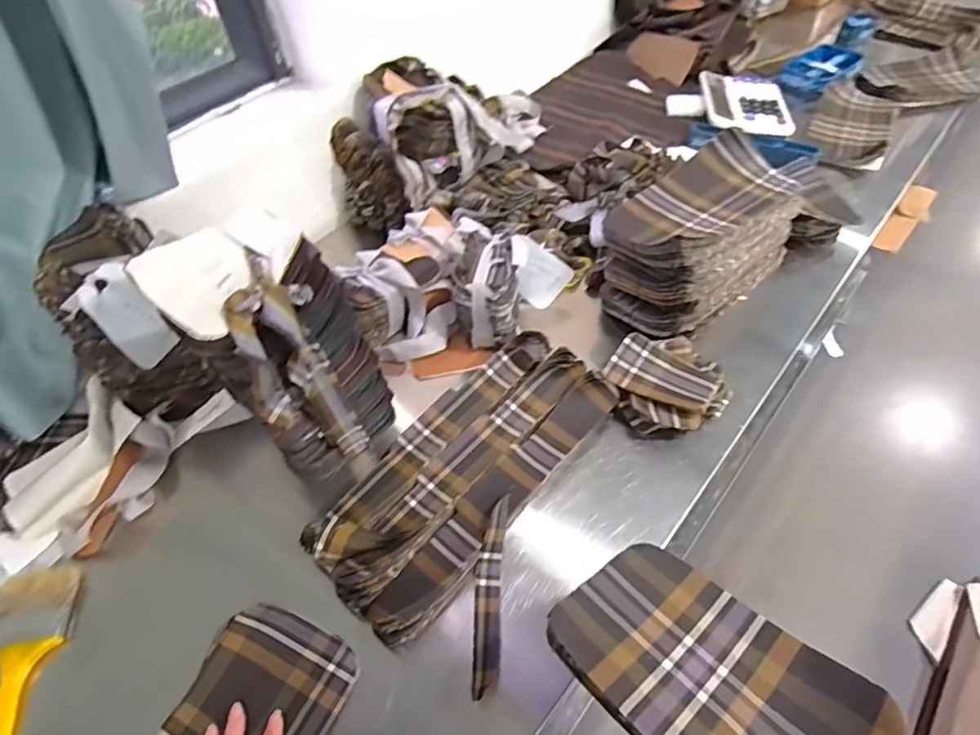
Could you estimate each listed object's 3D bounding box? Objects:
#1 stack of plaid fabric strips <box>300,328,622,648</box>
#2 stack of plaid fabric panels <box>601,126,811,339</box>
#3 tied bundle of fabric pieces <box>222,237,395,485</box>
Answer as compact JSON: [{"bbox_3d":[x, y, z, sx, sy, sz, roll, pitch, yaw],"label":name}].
[{"bbox_3d":[-0.024,0.107,0.639,0.162,0.050,0.364,34,61,27],"label":"stack of plaid fabric strips"},{"bbox_3d":[0.281,-0.169,0.773,0.255,0.151,0.150,-35,57,-21],"label":"stack of plaid fabric panels"},{"bbox_3d":[-0.178,0.019,0.603,0.071,0.284,0.143,15,54,16],"label":"tied bundle of fabric pieces"}]

